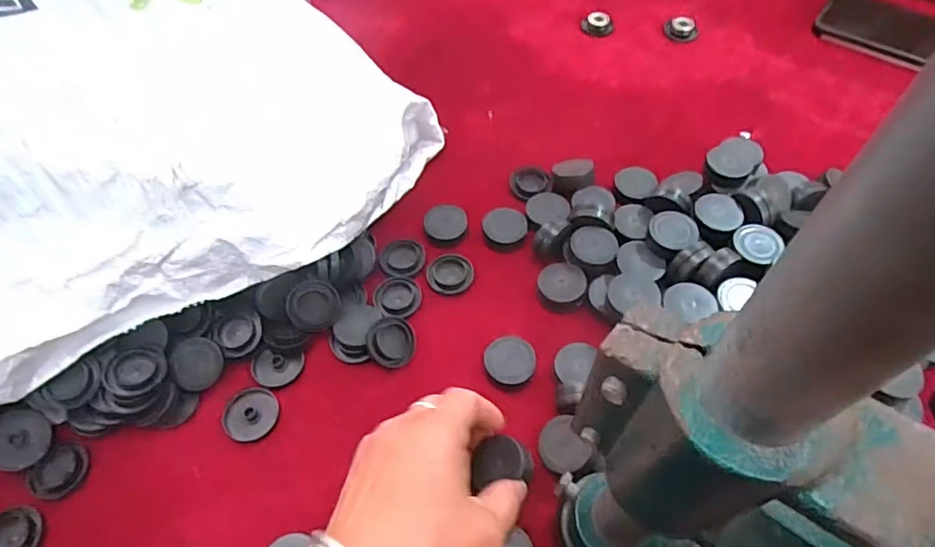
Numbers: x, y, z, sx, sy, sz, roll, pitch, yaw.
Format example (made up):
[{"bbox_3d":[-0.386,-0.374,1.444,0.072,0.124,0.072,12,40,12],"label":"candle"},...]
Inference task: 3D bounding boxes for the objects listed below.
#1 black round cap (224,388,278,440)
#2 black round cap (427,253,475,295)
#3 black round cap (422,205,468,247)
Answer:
[{"bbox_3d":[-0.135,0.087,0.351,0.033,0.006,0.030,-41,81,-18],"label":"black round cap"},{"bbox_3d":[-0.012,-0.001,0.404,0.033,0.004,0.032,0,57,0],"label":"black round cap"},{"bbox_3d":[-0.016,-0.036,0.424,0.032,0.007,0.034,0,57,0],"label":"black round cap"}]

